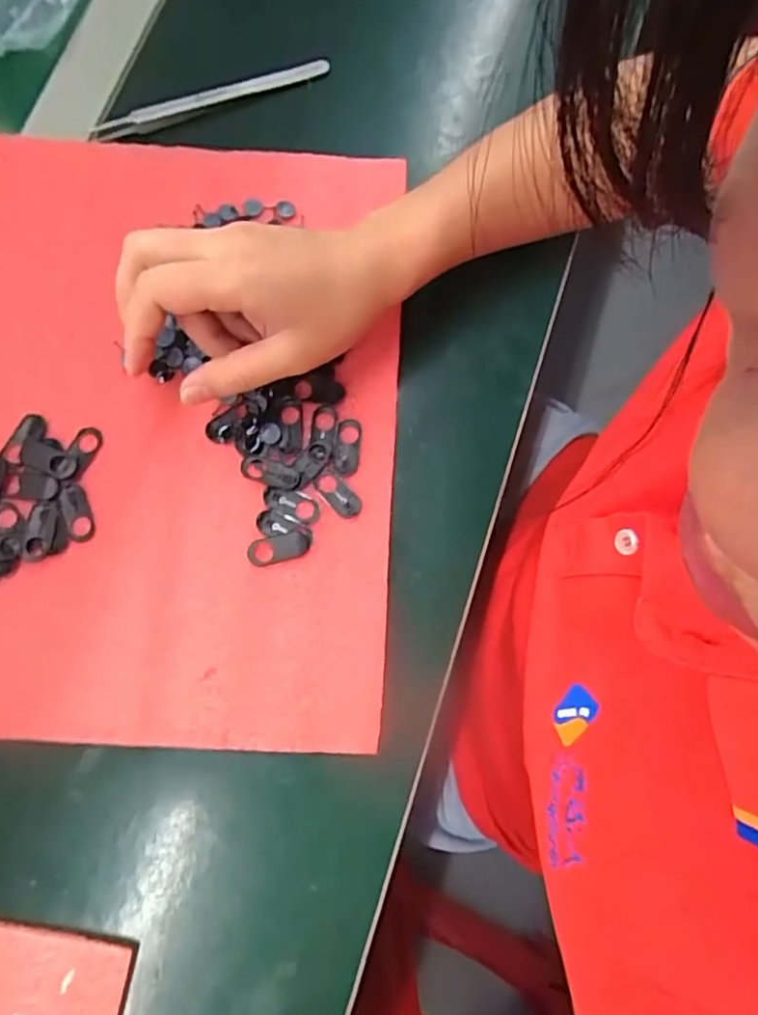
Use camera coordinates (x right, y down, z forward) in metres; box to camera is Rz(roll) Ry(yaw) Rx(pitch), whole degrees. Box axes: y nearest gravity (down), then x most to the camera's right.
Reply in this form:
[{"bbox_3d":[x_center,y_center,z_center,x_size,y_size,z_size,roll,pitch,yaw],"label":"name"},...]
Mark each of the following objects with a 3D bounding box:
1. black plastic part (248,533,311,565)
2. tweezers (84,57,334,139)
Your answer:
[{"bbox_3d":[-0.053,0.022,0.334,0.032,0.005,0.014,-11,78,-4],"label":"black plastic part"},{"bbox_3d":[-0.102,-0.254,0.395,0.146,0.014,0.010,-23,79,-7],"label":"tweezers"}]

